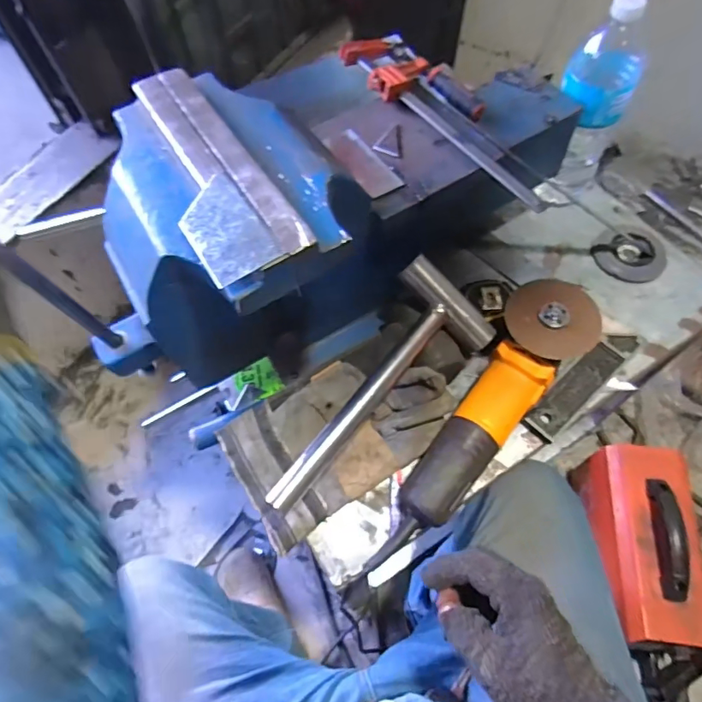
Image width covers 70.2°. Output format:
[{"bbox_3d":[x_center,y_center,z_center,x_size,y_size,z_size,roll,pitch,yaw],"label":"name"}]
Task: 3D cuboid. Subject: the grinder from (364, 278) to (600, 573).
[{"bbox_3d":[0.133,0.082,0.503,0.084,0.084,0.323,31,68,17],"label":"grinder"}]

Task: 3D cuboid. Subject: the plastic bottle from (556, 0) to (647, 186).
[{"bbox_3d":[0.293,-0.289,0.617,0.085,0.253,0.066,-19,63,-7],"label":"plastic bottle"}]

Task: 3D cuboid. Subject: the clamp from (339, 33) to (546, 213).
[{"bbox_3d":[0.107,-0.252,0.524,0.094,0.035,0.289,-37,67,-15],"label":"clamp"}]

